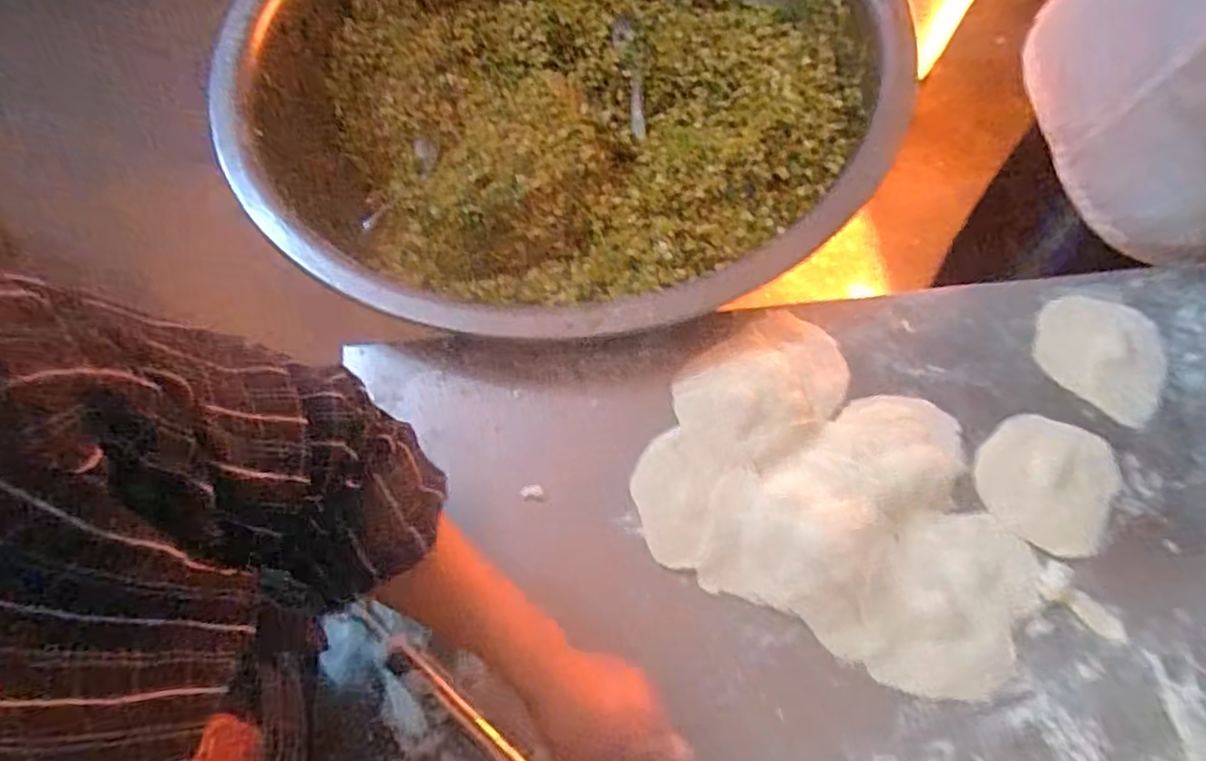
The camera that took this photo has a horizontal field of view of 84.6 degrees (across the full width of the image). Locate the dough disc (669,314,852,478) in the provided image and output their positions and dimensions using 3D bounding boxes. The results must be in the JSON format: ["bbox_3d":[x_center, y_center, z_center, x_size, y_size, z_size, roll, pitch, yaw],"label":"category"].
[{"bbox_3d":[0.141,0.008,0.571,0.158,0.015,0.112,-32,68,-13],"label":"dough disc"}]

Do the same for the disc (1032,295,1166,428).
[{"bbox_3d":[0.436,-0.027,0.580,0.104,0.004,0.108,-1,65,2],"label":"disc"}]

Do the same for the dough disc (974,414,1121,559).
[{"bbox_3d":[0.360,0.079,0.536,0.097,0.007,0.114,32,70,15],"label":"dough disc"}]

